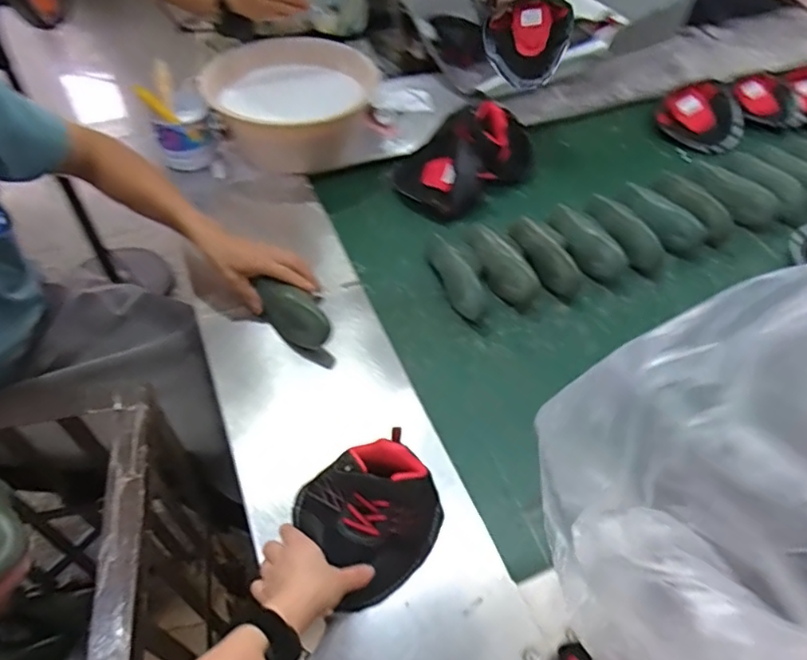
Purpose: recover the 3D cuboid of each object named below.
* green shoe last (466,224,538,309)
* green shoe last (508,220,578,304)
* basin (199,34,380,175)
[{"bbox_3d":[0.159,-0.120,0.935,0.068,0.061,0.174,-14,53,-12],"label":"green shoe last"},{"bbox_3d":[0.230,-0.126,0.951,0.056,0.052,0.172,-17,54,-14],"label":"green shoe last"},{"bbox_3d":[-0.208,-0.425,1.109,0.280,0.150,0.256,0,52,-1],"label":"basin"}]

